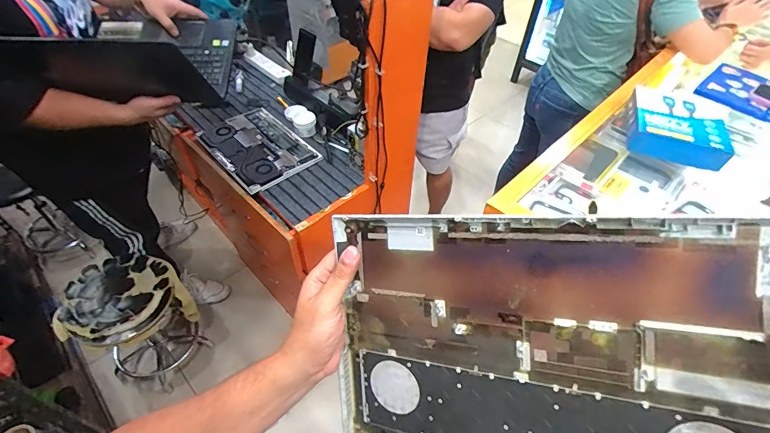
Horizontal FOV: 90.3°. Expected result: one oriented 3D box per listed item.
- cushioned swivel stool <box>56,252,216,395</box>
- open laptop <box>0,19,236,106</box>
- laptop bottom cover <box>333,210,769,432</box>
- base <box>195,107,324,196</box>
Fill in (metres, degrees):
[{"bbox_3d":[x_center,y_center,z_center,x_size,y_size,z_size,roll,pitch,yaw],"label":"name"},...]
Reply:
[{"bbox_3d":[-0.874,0.411,1.426,0.331,0.491,0.319,2,49,-2],"label":"cushioned swivel stool"},{"bbox_3d":[-0.584,-0.409,0.933,0.360,0.203,0.382,3,49,-1],"label":"open laptop"},{"bbox_3d":[0.115,0.124,0.319,0.350,0.251,0.010,0,8,28],"label":"laptop bottom cover"},{"bbox_3d":[-0.422,-0.235,1.261,0.253,0.033,0.381,-36,58,-27],"label":"base"}]

